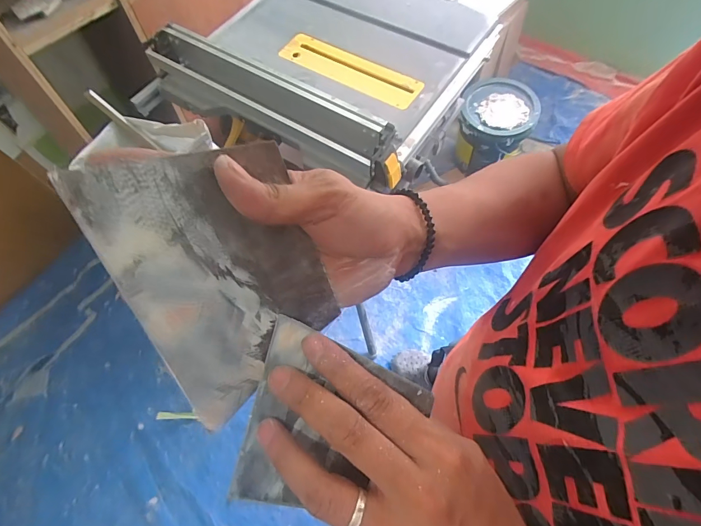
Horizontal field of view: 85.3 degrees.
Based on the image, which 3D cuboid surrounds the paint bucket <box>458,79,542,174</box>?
[{"bbox_3d":[0.617,-0.576,1.664,0.285,0.306,0.352,24,68,14],"label":"paint bucket"}]

